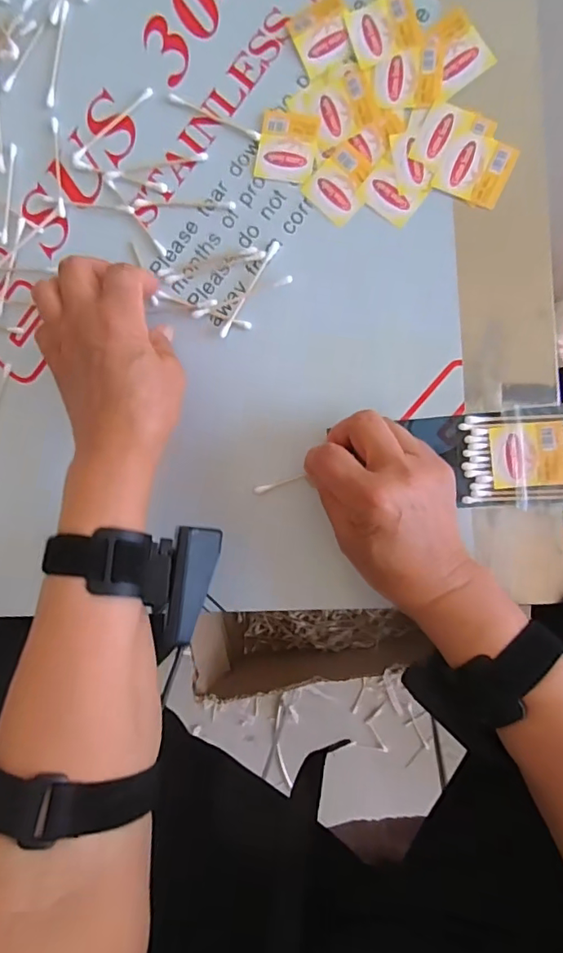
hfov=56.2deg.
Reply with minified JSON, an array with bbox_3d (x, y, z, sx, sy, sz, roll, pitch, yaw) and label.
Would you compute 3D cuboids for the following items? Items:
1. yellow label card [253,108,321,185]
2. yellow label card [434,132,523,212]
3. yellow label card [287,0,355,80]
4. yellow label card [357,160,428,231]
[{"bbox_3d":[0.004,-0.223,0.355,0.039,0.004,0.044,14,93,8],"label":"yellow label card"},{"bbox_3d":[0.123,-0.196,0.334,0.043,0.004,0.039,25,95,8],"label":"yellow label card"},{"bbox_3d":[0.029,-0.292,0.351,0.037,0.004,0.046,-22,91,14],"label":"yellow label card"},{"bbox_3d":[0.072,-0.186,0.347,0.038,0.004,0.028,38,97,6],"label":"yellow label card"}]

